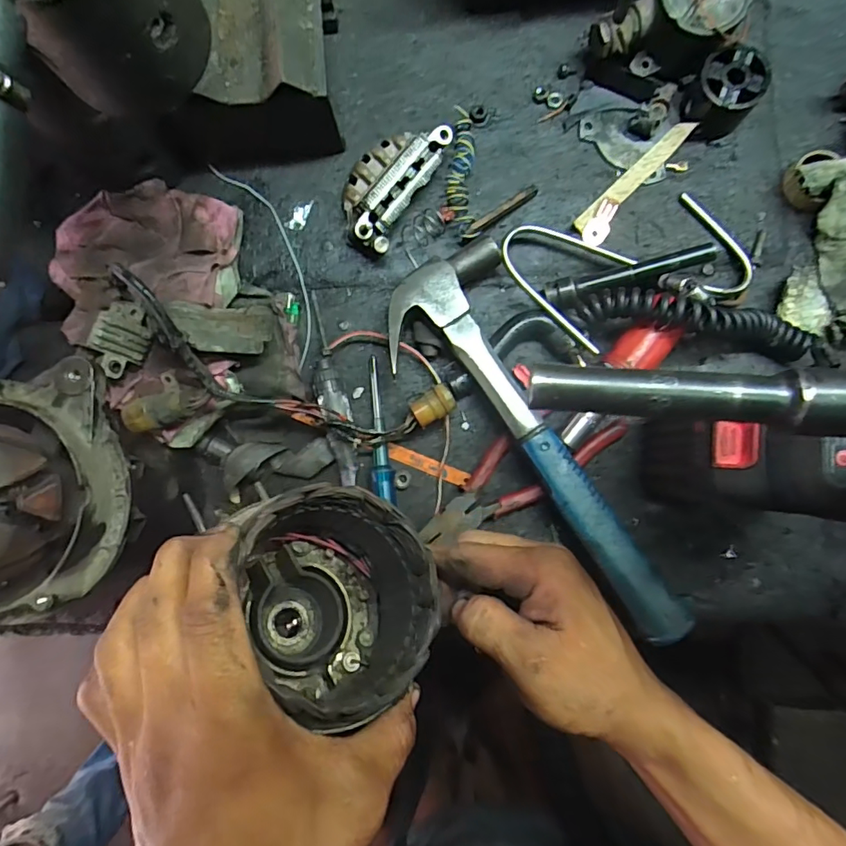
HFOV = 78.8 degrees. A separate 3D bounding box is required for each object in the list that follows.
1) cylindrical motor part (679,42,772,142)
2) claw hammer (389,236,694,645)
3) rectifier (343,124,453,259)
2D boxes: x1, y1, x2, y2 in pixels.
[{"bbox_3d":[0.239,-0.262,0.411,0.049,0.041,0.054,38,89,4],"label":"cylindrical motor part"},{"bbox_3d":[0.075,0.024,0.400,0.113,0.049,0.325,-27,86,1],"label":"claw hammer"},{"bbox_3d":[-0.031,-0.198,0.422,0.065,0.036,0.114,31,89,4],"label":"rectifier"}]

